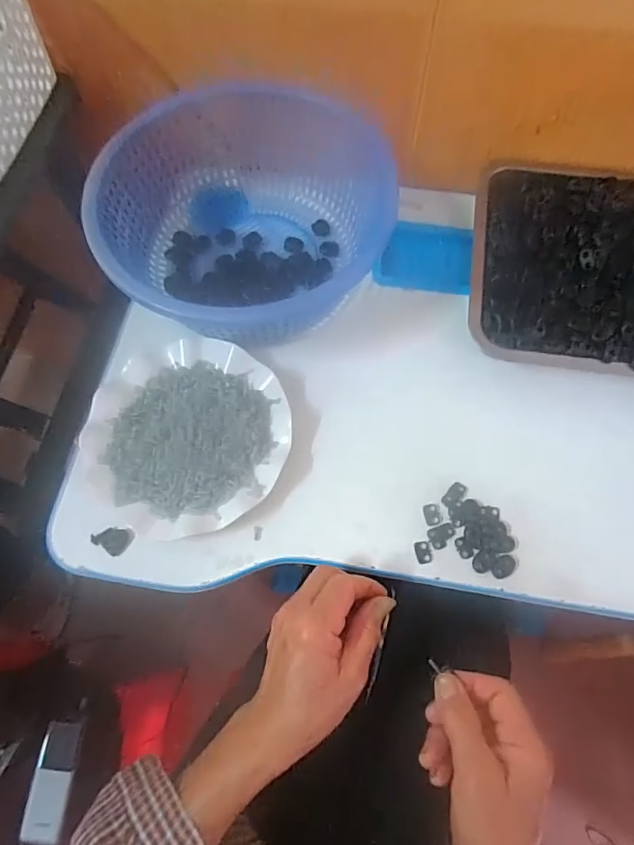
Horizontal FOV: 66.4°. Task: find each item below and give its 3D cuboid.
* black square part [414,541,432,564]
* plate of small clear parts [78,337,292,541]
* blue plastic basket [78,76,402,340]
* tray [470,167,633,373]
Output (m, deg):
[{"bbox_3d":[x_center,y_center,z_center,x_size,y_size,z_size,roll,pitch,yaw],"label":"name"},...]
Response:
[{"bbox_3d":[0.091,0.111,0.413,0.013,0.004,0.019,-9,68,-3],"label":"black square part"},{"bbox_3d":[-0.119,0.009,0.441,0.182,0.038,0.182,0,68,0],"label":"plate of small clear parts"},{"bbox_3d":[-0.070,-0.198,0.488,0.263,0.102,0.253,13,69,6],"label":"blue plastic basket"},{"bbox_3d":[0.309,-0.149,0.460,0.310,0.052,0.230,11,69,4],"label":"tray"}]

